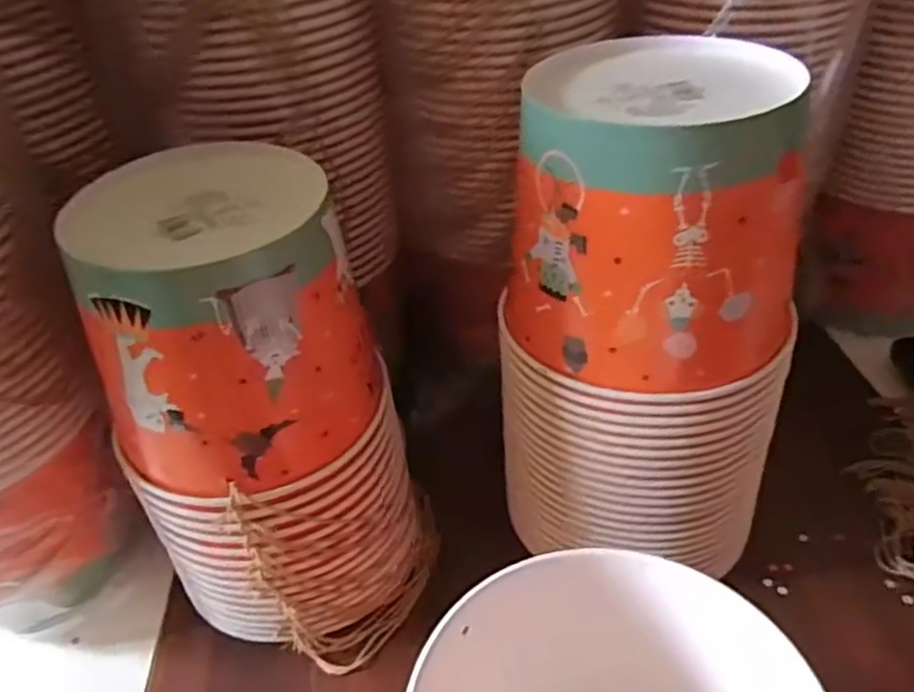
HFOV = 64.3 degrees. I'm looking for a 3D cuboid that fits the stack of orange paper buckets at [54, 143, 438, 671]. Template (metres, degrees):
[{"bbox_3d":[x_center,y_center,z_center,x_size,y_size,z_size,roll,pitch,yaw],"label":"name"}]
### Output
[{"bbox_3d":[-0.114,0.044,0.427,0.155,0.263,0.172,-18,41,-14],"label":"stack of orange paper buckets"}]

